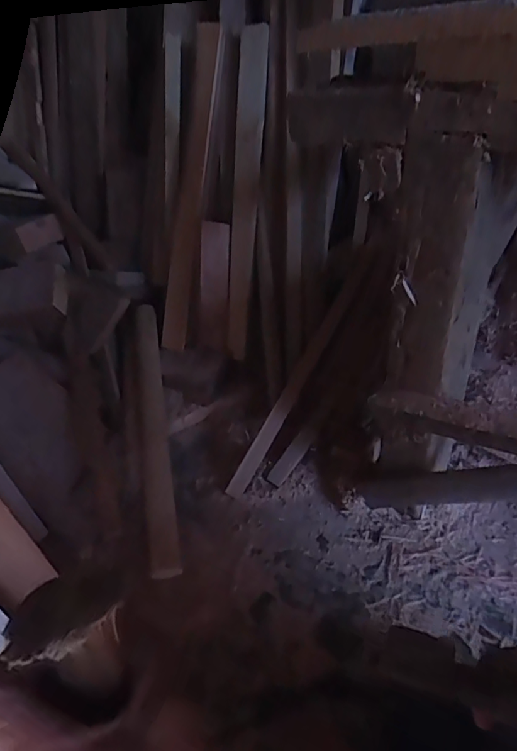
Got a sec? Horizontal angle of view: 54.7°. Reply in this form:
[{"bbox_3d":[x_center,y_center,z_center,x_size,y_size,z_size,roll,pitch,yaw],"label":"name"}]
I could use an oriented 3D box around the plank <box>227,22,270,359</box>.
[{"bbox_3d":[-0.026,-0.353,1.014,0.057,0.633,0.026,9,14,19],"label":"plank"}]

